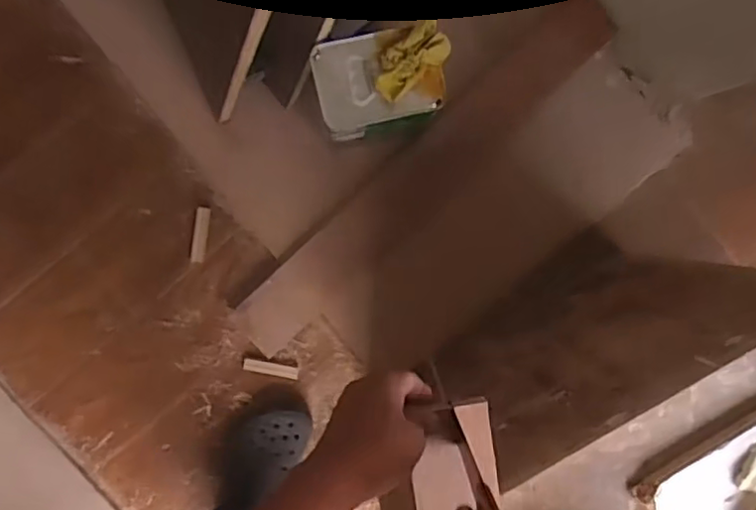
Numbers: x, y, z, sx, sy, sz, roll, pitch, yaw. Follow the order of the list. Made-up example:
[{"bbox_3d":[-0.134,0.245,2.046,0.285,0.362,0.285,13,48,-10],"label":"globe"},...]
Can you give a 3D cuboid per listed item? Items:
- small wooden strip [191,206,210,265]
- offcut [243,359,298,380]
[{"bbox_3d":[-0.284,-0.031,1.008,0.022,0.006,0.088,8,93,-3],"label":"small wooden strip"},{"bbox_3d":[-0.174,0.186,1.030,0.089,0.010,0.020,12,93,-3],"label":"offcut"}]

